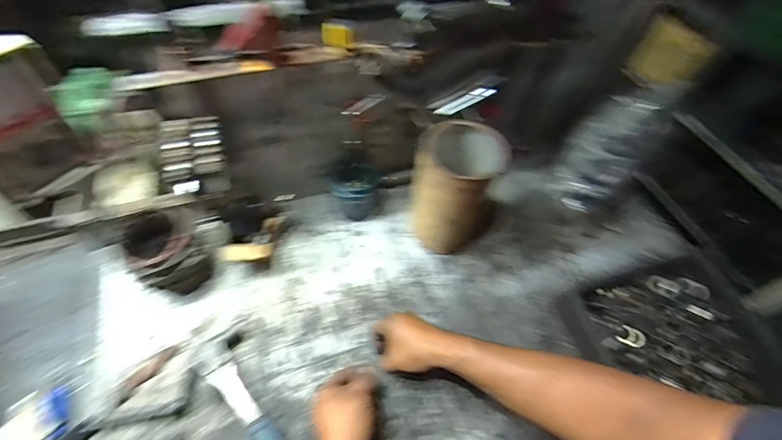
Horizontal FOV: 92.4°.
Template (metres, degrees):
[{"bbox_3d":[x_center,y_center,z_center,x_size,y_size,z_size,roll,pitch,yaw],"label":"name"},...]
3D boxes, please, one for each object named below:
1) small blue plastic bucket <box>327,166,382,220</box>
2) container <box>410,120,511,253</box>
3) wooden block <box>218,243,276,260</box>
[{"bbox_3d":[-0.078,-0.068,0.776,0.095,0.083,0.091,2,55,-3],"label":"small blue plastic bucket"},{"bbox_3d":[0.111,-0.049,0.685,0.137,0.233,0.130,2,55,-3],"label":"container"},{"bbox_3d":[-0.260,0.056,0.673,0.094,0.014,0.026,-2,55,-6],"label":"wooden block"}]

